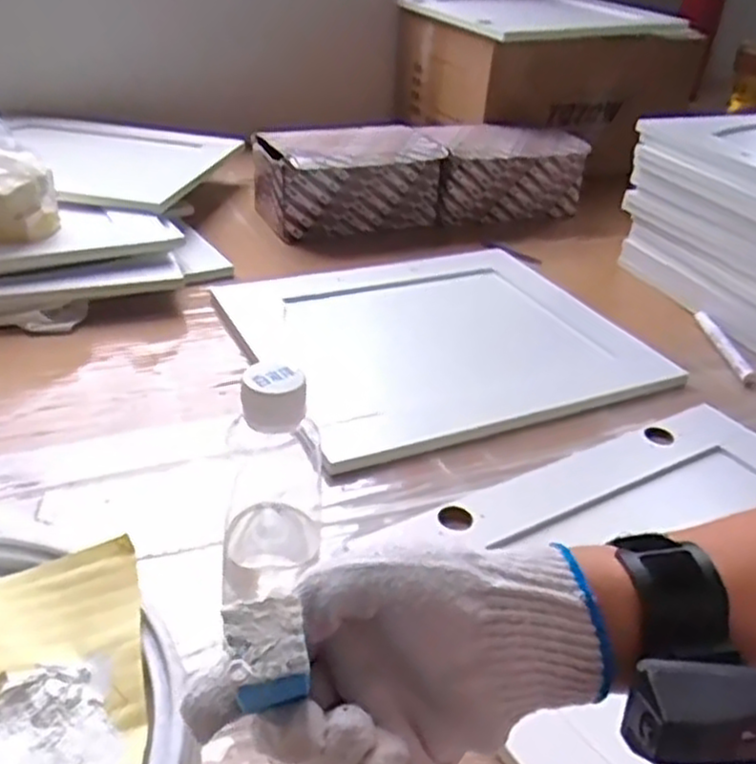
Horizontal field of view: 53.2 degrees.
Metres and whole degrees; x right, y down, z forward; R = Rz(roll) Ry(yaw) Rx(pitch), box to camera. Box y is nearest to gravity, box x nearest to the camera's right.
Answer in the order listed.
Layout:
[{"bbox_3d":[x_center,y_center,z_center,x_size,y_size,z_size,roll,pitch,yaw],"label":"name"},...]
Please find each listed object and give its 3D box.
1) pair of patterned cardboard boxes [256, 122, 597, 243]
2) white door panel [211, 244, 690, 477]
[{"bbox_3d":[0.059,-0.302,1.090,0.454,0.105,0.158,-10,34,-22],"label":"pair of patterned cardboard boxes"},{"bbox_3d":[0.062,-0.049,0.801,0.383,0.028,0.343,-12,35,-25],"label":"white door panel"}]

